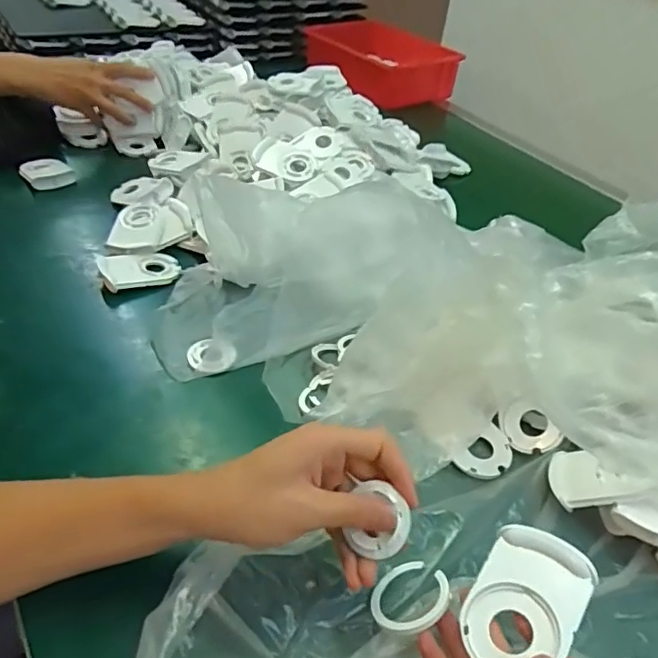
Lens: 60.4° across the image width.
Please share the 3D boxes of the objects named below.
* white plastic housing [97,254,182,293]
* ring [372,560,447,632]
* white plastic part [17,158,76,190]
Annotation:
[{"bbox_3d":[-0.203,-0.065,0.612,0.081,0.022,0.052,-10,44,-19],"label":"white plastic housing"},{"bbox_3d":[0.051,0.167,0.356,0.049,0.005,0.049,-19,22,8],"label":"ring"},{"bbox_3d":[-0.376,-0.208,0.755,0.058,0.013,0.070,-23,50,-29],"label":"white plastic part"}]

